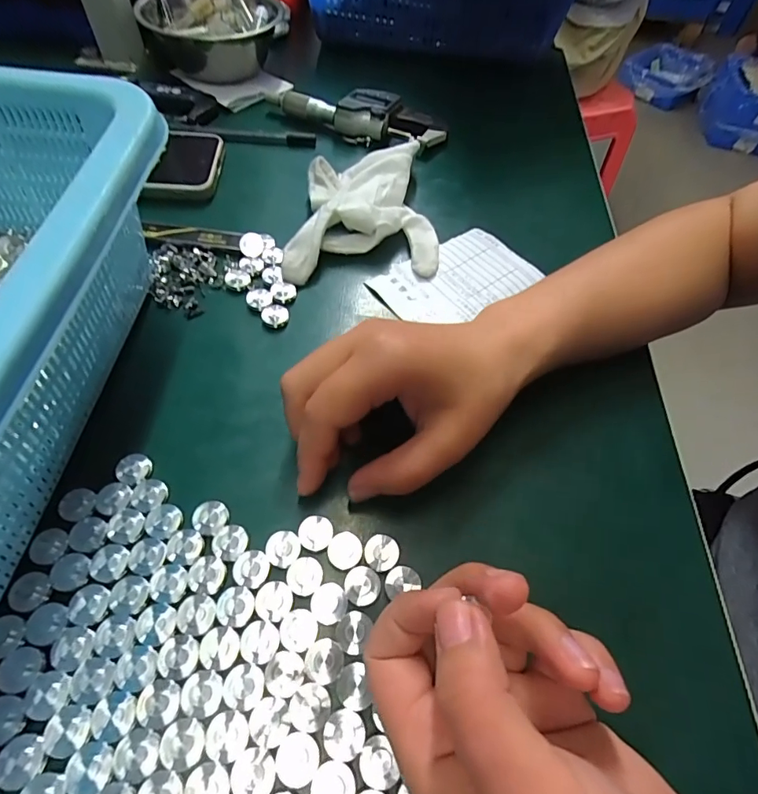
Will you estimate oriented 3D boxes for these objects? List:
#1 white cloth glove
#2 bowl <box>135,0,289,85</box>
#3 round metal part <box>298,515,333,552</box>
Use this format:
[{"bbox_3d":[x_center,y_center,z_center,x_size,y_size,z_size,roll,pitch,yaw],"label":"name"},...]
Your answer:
[{"bbox_3d":[-0.015,-0.131,0.313,0.103,0.032,0.110,-5,57,-7],"label":"white cloth glove"},{"bbox_3d":[-0.150,-0.335,0.415,0.118,0.050,0.109,-21,61,-17],"label":"bowl"},{"bbox_3d":[-0.028,0.061,0.201,0.015,0.004,0.015,2,57,-3],"label":"round metal part"}]

